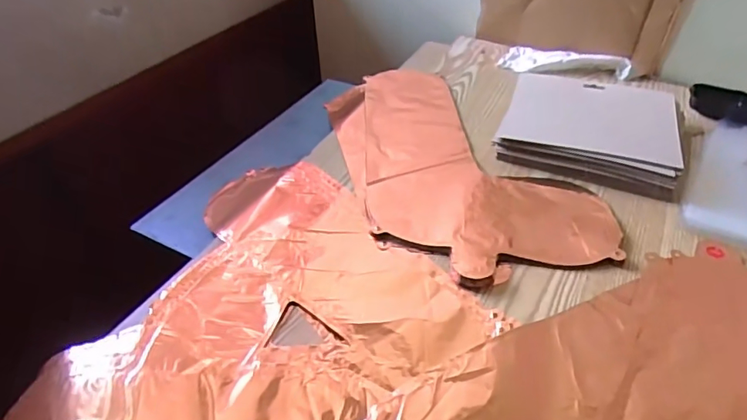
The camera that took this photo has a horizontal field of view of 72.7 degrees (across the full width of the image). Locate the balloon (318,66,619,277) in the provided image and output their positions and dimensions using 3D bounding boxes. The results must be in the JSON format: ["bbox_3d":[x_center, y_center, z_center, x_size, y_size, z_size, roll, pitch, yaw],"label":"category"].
[{"bbox_3d":[0.086,-0.073,0.618,0.229,0.012,0.412,-10,42,-11],"label":"balloon"}]

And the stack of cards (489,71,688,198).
[{"bbox_3d":[0.264,-0.101,0.619,0.195,0.034,0.181,16,43,18],"label":"stack of cards"}]

